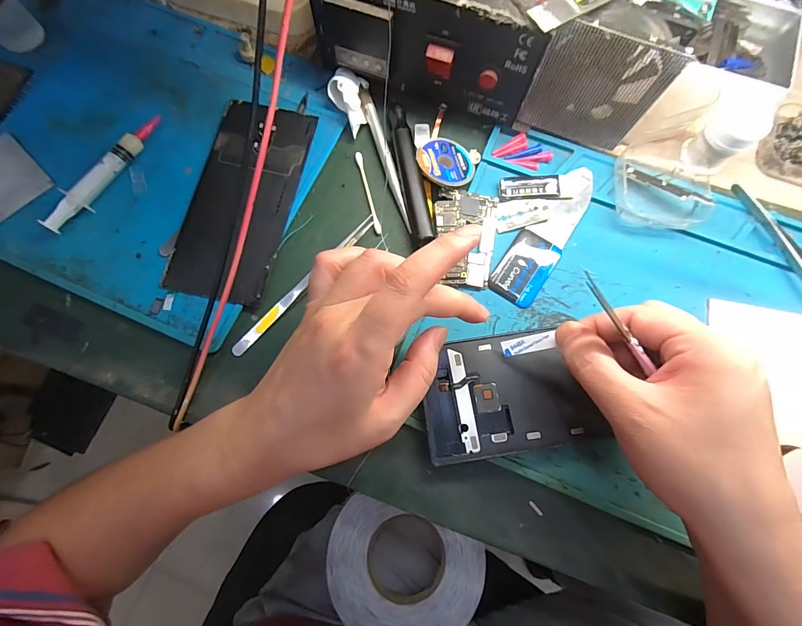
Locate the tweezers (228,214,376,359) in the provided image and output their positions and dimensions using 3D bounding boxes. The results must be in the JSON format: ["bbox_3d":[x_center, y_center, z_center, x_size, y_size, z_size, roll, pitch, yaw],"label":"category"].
[{"bbox_3d":[-0.069,-0.022,0.265,0.010,0.005,0.136,40,80,9],"label":"tweezers"}]

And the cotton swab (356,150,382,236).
[{"bbox_3d":[-0.026,-0.094,0.284,0.005,0.004,0.070,-14,77,-3],"label":"cotton swab"}]

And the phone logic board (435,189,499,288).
[{"bbox_3d":[0.047,-0.056,0.270,0.045,0.006,0.073,7,78,-5],"label":"phone logic board"}]

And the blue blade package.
[{"bbox_3d":[0.090,-0.033,0.266,0.034,0.004,0.053,32,79,8],"label":"blue blade package"}]

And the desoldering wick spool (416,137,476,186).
[{"bbox_3d":[0.035,-0.115,0.281,0.044,0.004,0.043,5,67,-13],"label":"desoldering wick spool"}]

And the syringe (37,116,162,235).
[{"bbox_3d":[-0.220,-0.105,0.276,0.019,0.013,0.110,32,79,8],"label":"syringe"}]

